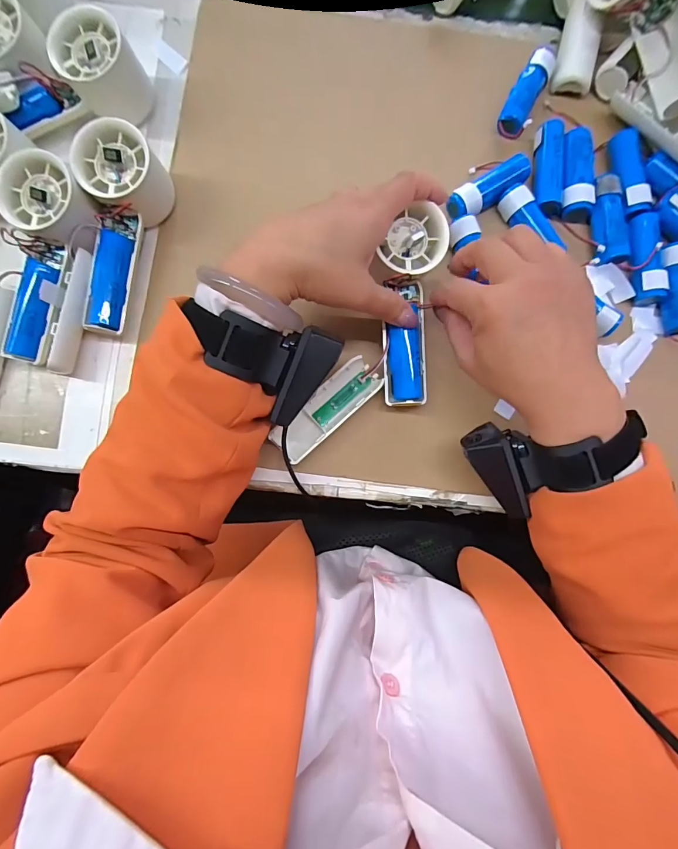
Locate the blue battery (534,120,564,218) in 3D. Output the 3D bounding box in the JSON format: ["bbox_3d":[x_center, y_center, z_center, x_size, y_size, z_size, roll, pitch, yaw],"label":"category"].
[{"bbox_3d":[0.177,-0.216,0.340,0.022,0.017,0.076,3,84,-2],"label":"blue battery"}]

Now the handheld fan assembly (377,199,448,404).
[{"bbox_3d":[0.053,-0.087,0.305,0.045,0.031,0.143,4,97,0],"label":"handheld fan assembly"}]

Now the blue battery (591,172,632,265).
[{"bbox_3d":[0.225,-0.169,0.336,0.023,0.022,0.072,-4,84,-3],"label":"blue battery"}]

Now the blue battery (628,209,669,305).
[{"bbox_3d":[0.253,-0.139,0.333,0.023,0.021,0.072,-2,84,-2],"label":"blue battery"}]

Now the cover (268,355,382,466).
[{"bbox_3d":[-0.009,-0.011,0.319,0.094,0.020,0.032,-41,87,-6],"label":"cover"}]

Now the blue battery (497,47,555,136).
[{"bbox_3d":[0.161,-0.284,0.348,0.022,0.023,0.075,29,84,1],"label":"blue battery"}]

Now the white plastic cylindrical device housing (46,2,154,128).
[{"bbox_3d":[-0.189,-0.283,0.327,0.050,0.059,0.051,0,84,-2],"label":"white plastic cylindrical device housing"}]

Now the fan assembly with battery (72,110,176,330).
[{"bbox_3d":[-0.172,-0.147,0.319,0.055,0.050,0.149,11,95,1],"label":"fan assembly with battery"}]

